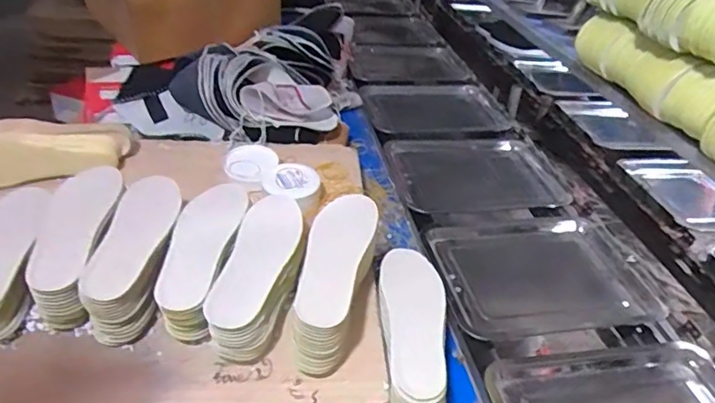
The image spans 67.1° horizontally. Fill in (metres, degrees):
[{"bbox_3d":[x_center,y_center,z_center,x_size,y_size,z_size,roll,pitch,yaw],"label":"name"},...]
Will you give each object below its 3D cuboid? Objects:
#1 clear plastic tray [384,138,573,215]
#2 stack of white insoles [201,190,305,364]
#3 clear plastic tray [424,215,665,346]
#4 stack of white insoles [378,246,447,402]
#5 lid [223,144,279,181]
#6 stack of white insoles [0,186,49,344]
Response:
[{"bbox_3d":[0.248,-0.056,1.192,0.344,0.067,0.286,-1,36,-12],"label":"clear plastic tray"},{"bbox_3d":[-0.133,0.087,0.759,0.089,0.090,0.274,9,50,3],"label":"stack of white insoles"},{"bbox_3d":[0.294,0.124,0.943,0.363,0.065,0.287,-1,36,-12],"label":"clear plastic tray"},{"bbox_3d":[0.071,0.189,0.761,0.087,0.126,0.264,6,36,-1],"label":"stack of white insoles"},{"bbox_3d":[-0.197,-0.077,1.019,0.098,0.028,0.108,7,36,0],"label":"lid"},{"bbox_3d":[-0.509,0.079,0.786,0.104,0.084,0.270,-7,38,-19],"label":"stack of white insoles"}]

